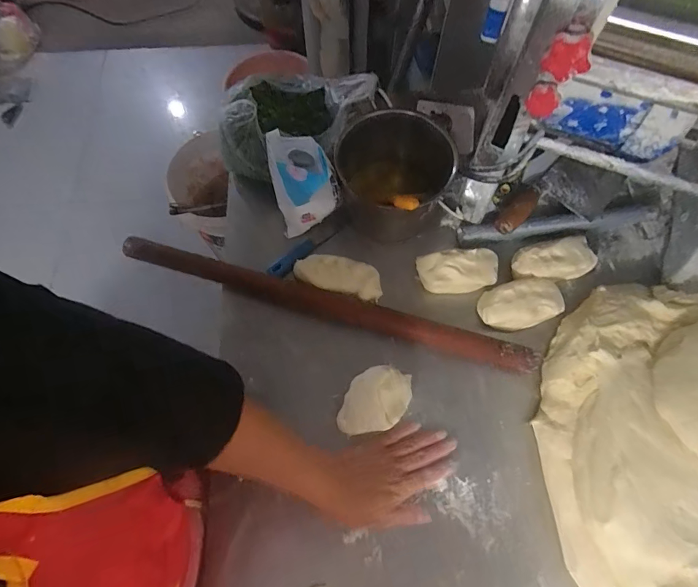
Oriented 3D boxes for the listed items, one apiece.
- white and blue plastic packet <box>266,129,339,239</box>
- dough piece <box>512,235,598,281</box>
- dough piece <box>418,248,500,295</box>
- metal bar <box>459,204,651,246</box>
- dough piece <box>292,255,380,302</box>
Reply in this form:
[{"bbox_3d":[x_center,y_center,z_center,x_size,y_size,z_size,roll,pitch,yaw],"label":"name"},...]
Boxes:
[{"bbox_3d":[-0.061,-0.153,0.556,0.084,0.114,0.094,-16,69,-5],"label":"white and blue plastic packet"},{"bbox_3d":[0.281,-0.046,0.561,0.118,0.032,0.049,-12,69,-4],"label":"dough piece"},{"bbox_3d":[0.150,-0.031,0.567,0.107,0.030,0.050,-5,68,-1],"label":"dough piece"},{"bbox_3d":[0.300,-0.100,0.597,0.280,0.027,0.027,-7,68,-2],"label":"metal bar"},{"bbox_3d":[-0.015,-0.025,0.560,0.121,0.030,0.046,13,69,6],"label":"dough piece"}]

